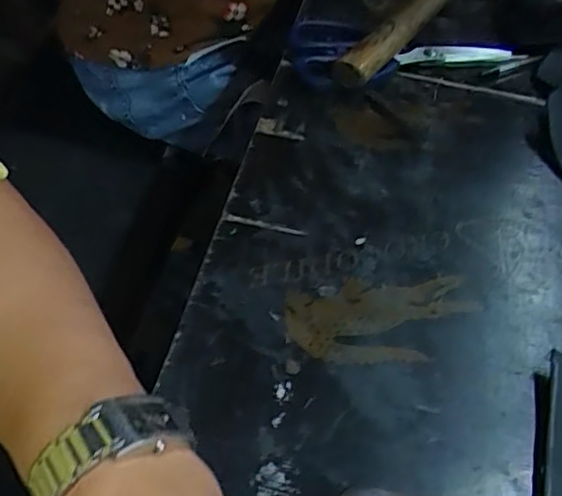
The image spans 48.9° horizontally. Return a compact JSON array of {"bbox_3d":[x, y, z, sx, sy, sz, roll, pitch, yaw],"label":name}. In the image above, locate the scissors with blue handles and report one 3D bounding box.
[{"bbox_3d":[0.095,-0.135,0.465,0.182,0.022,0.071,9,51,2],"label":"scissors with blue handles"}]

